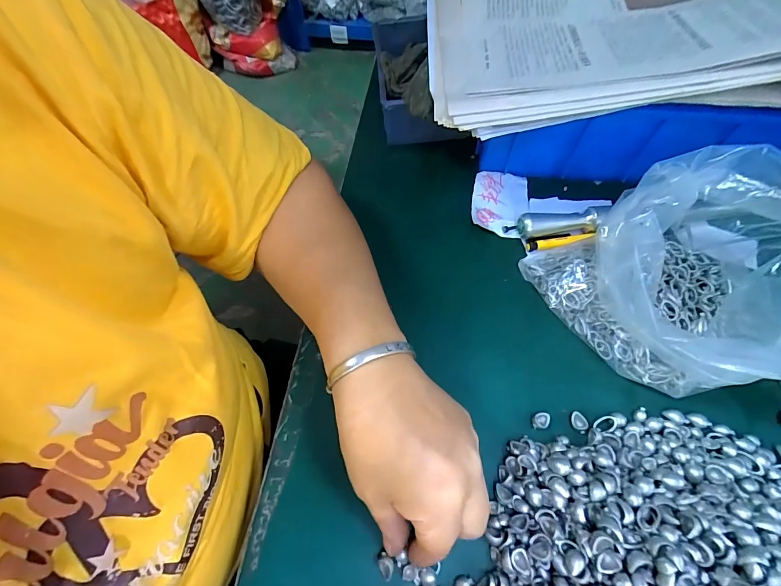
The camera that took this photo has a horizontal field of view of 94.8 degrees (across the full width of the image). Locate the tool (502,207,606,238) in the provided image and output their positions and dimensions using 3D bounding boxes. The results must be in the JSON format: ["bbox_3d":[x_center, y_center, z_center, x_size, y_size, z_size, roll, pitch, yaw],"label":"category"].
[{"bbox_3d":[0.143,-0.059,0.311,0.079,0.018,0.019,-6,62,0],"label":"tool"}]

